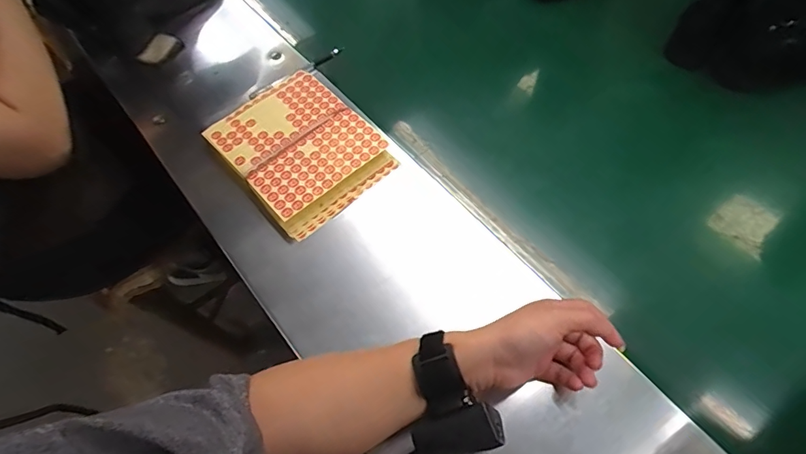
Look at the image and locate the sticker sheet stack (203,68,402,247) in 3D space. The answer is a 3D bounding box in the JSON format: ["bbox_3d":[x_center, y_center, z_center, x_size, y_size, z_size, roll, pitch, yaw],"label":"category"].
[{"bbox_3d":[-0.125,-0.096,0.555,0.156,0.032,0.188,-39,66,-16],"label":"sticker sheet stack"}]

